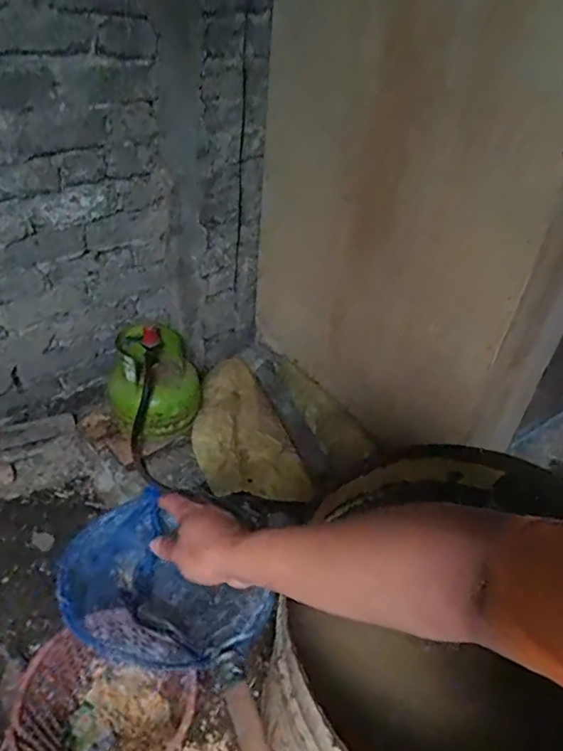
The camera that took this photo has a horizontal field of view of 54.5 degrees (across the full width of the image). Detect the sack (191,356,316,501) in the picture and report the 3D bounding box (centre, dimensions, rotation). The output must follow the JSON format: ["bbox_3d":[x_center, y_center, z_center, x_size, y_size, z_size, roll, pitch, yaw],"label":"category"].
[{"bbox_3d":[-0.147,0.156,1.742,0.316,0.136,0.532,-13,43,-23],"label":"sack"}]

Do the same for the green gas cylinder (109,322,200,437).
[{"bbox_3d":[-0.357,-0.002,1.570,0.226,0.256,0.243,4,39,-3],"label":"green gas cylinder"}]

